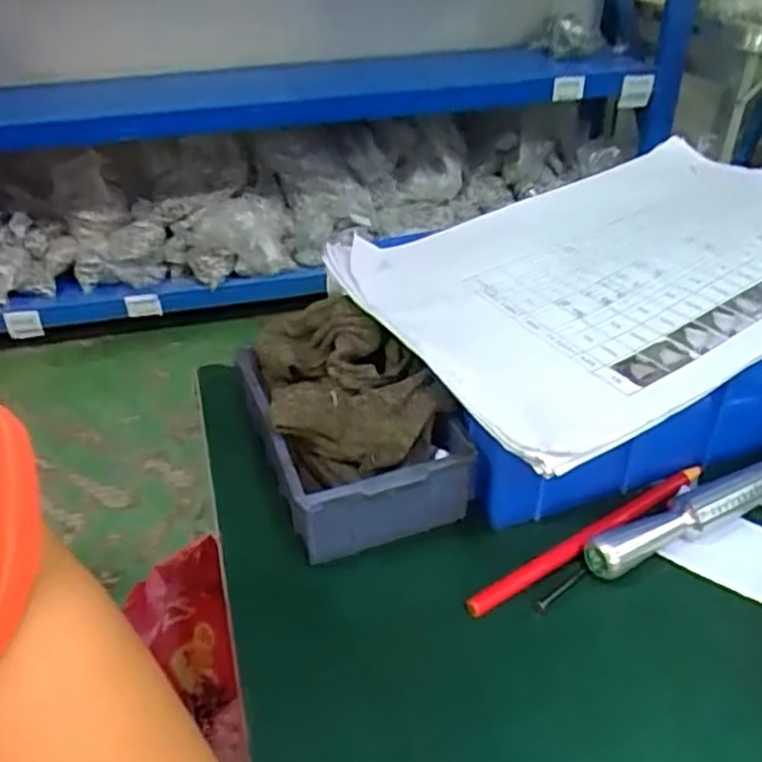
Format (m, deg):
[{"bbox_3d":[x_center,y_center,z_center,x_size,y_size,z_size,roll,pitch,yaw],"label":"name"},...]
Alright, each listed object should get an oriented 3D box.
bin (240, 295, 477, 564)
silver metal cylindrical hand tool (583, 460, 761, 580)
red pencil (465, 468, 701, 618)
[{"bbox_3d":[-0.019,0.021,0.409,0.097,0.071,0.148,-13,37,-16],"label":"bin"},{"bbox_3d":[0.189,0.063,0.390,0.188,0.019,0.019,-17,38,-21],"label":"silver metal cylindrical hand tool"},{"bbox_3d":[0.112,0.079,0.378,0.163,0.011,0.011,-21,39,-25],"label":"red pencil"}]

